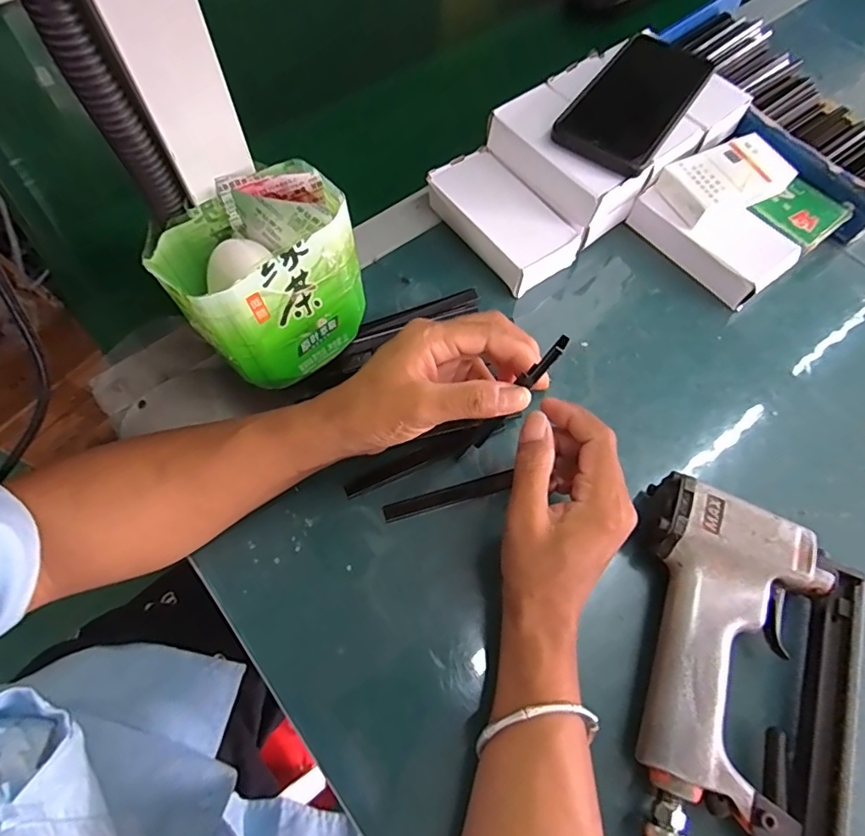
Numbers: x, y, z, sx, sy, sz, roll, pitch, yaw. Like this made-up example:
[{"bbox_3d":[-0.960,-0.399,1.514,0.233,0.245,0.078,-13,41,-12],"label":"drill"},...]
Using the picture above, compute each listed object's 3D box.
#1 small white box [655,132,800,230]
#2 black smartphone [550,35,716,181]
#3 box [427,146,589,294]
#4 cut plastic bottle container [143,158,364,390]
[{"bbox_3d":[0.241,-0.196,0.428,0.102,0.025,0.051,-23,68,-12],"label":"small white box"},{"bbox_3d":[0.163,-0.256,0.419,0.077,0.011,0.156,32,68,11],"label":"black smartphone"},{"bbox_3d":[0.057,-0.166,0.434,0.073,0.031,0.123,-33,69,-15],"label":"box"},{"bbox_3d":[-0.099,-0.083,0.315,0.108,0.088,0.081,-37,72,-16],"label":"cut plastic bottle container"}]

